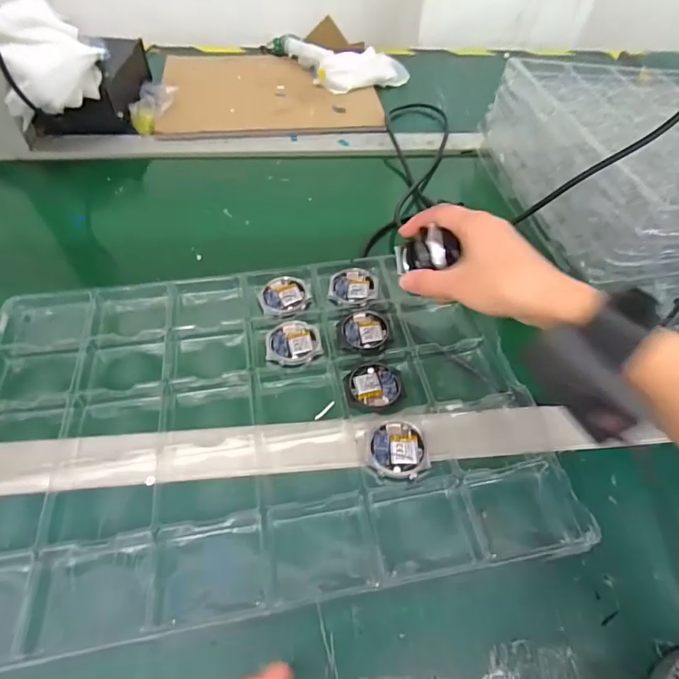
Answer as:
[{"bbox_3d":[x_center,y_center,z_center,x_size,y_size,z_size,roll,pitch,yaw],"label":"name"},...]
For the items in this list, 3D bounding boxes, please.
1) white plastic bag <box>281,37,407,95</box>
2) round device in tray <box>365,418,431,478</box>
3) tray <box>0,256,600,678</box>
[{"bbox_3d":[0.009,-0.468,0.730,0.158,0.044,0.172,-20,56,-18],"label":"white plastic bag"},{"bbox_3d":[0.045,0.086,0.346,0.046,0.010,0.045,1,53,-2],"label":"round device in tray"},{"bbox_3d":[-0.070,0.053,0.362,0.435,0.023,0.297,-8,54,-9],"label":"tray"}]

